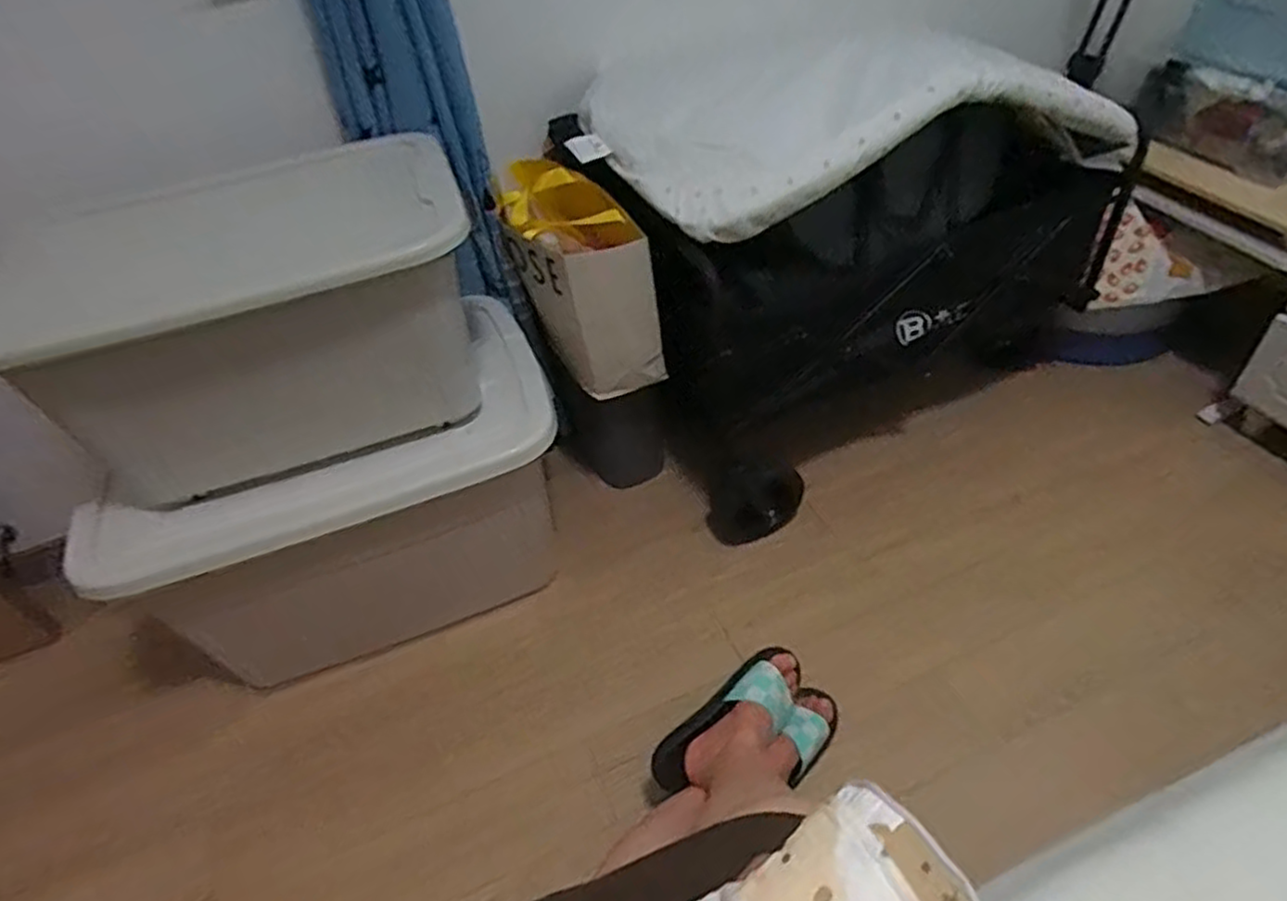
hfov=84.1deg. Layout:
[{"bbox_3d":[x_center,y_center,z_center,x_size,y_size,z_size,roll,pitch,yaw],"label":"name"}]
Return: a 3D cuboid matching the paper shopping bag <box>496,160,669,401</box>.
[{"bbox_3d":[-0.110,-0.279,1.165,0.166,0.270,0.322,-19,45,-11],"label":"paper shopping bag"}]

